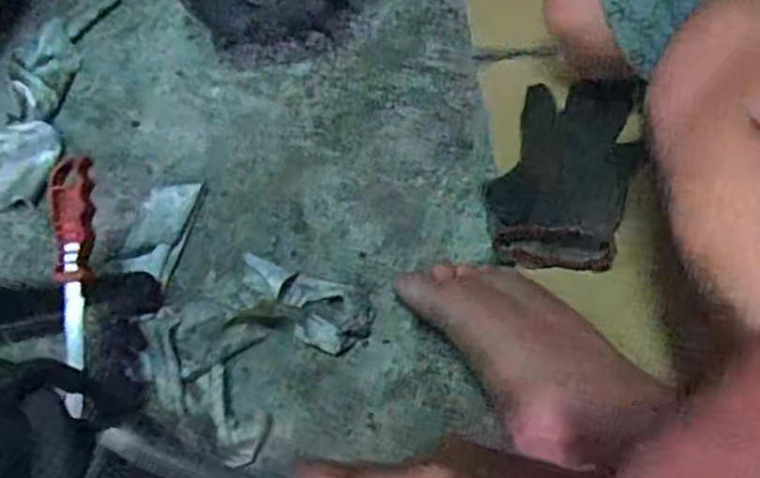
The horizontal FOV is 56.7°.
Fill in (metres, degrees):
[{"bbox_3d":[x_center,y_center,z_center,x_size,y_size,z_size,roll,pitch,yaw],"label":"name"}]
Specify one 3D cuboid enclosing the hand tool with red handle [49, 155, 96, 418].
[{"bbox_3d":[-0.221,0.031,0.504,0.028,0.016,0.180,-4,81,1],"label":"hand tool with red handle"}]

